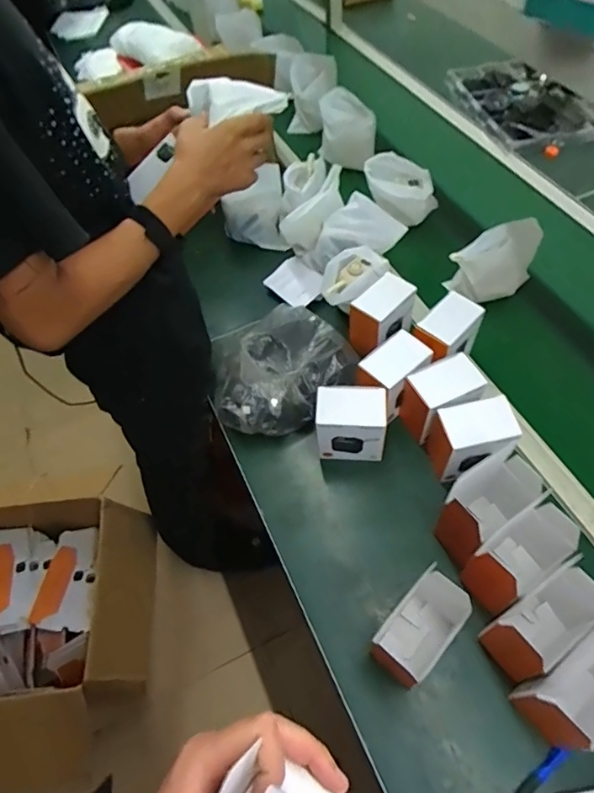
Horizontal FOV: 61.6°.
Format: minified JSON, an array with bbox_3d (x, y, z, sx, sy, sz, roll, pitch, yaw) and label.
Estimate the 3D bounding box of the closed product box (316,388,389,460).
[{"bbox_3d":[0.080,0.044,0.748,0.100,0.107,0.073,-2,56,3],"label":"closed product box"}]

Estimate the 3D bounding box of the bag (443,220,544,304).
[{"bbox_3d":[0.339,-0.245,0.882,0.139,0.159,0.094,-28,54,1],"label":"bag"}]

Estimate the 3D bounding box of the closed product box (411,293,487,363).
[{"bbox_3d":[0.242,-0.103,0.797,0.067,0.075,0.093,33,64,23],"label":"closed product box"}]

